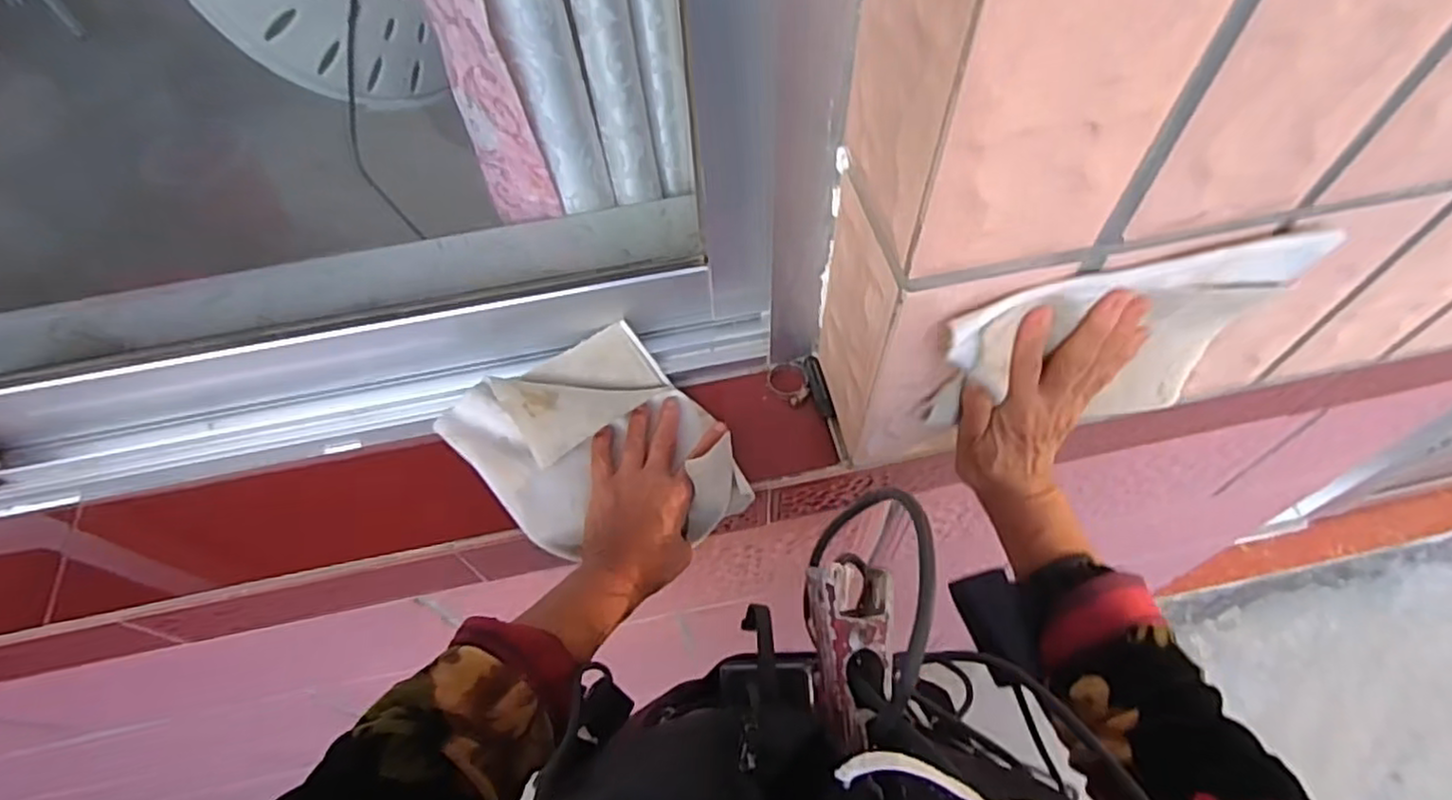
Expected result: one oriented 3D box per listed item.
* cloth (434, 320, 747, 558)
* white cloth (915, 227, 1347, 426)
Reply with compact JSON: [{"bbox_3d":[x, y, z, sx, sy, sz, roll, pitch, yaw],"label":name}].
[{"bbox_3d":[-0.103,0.039,0.537,0.188,0.048,0.166,-23,60,-11],"label":"cloth"},{"bbox_3d":[0.226,-0.027,0.436,0.207,0.154,0.023,-12,59,-5],"label":"white cloth"}]

